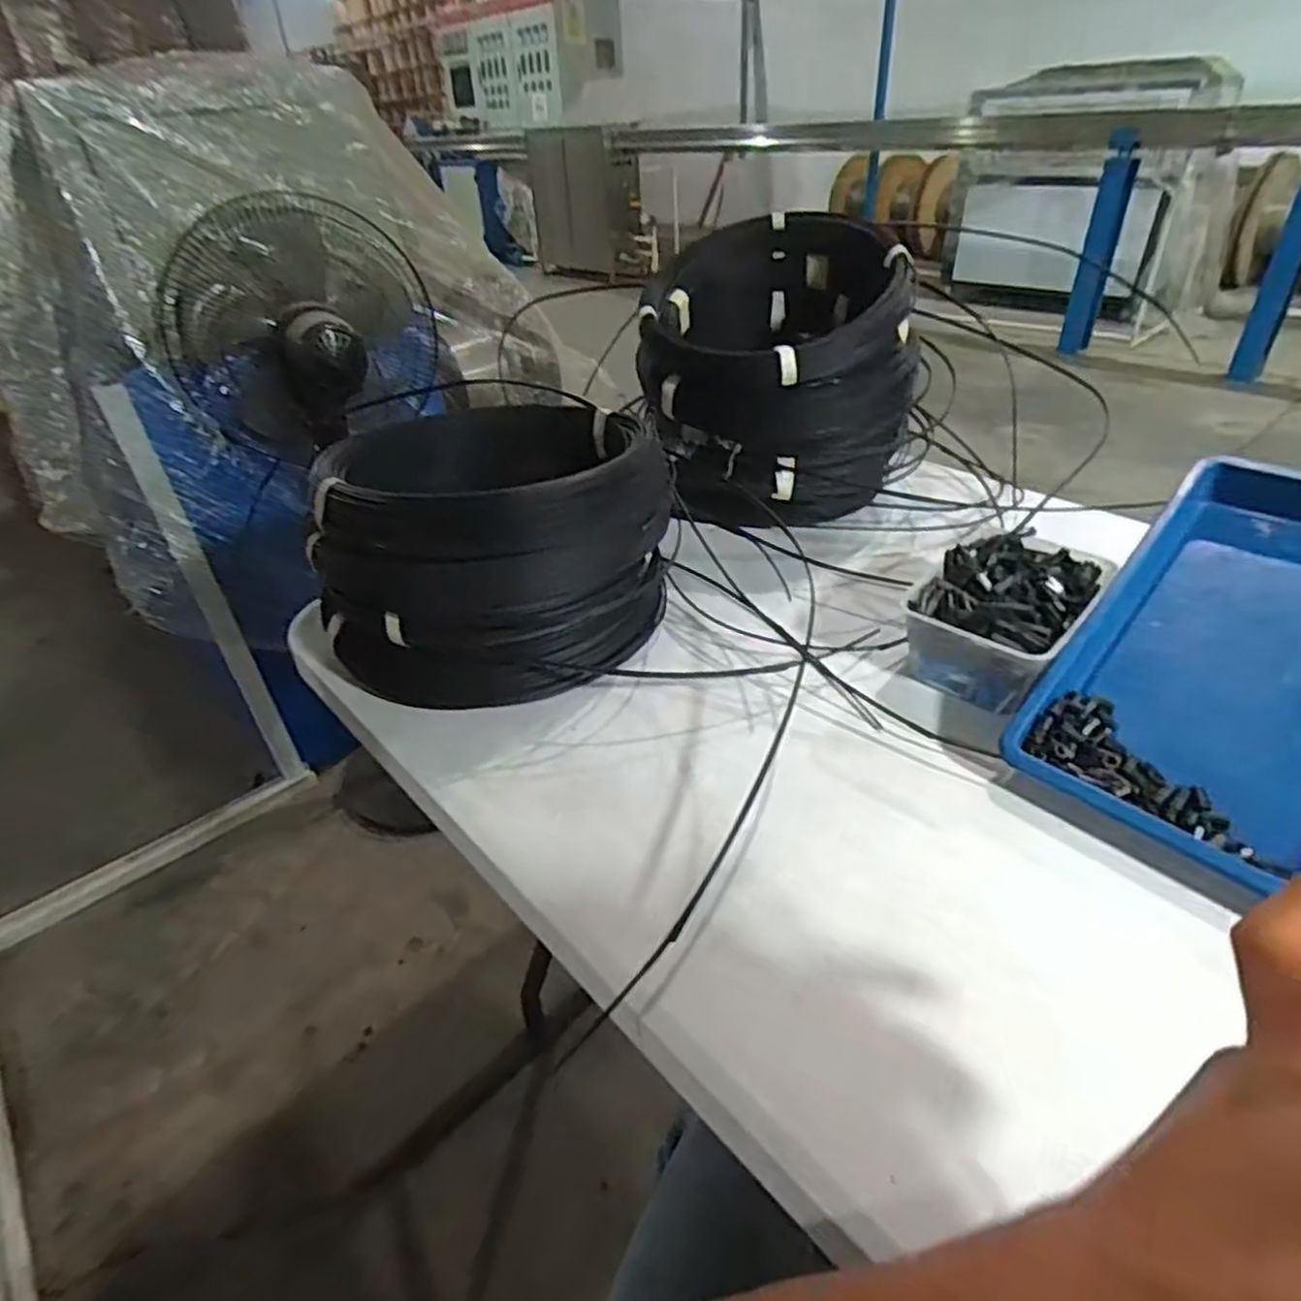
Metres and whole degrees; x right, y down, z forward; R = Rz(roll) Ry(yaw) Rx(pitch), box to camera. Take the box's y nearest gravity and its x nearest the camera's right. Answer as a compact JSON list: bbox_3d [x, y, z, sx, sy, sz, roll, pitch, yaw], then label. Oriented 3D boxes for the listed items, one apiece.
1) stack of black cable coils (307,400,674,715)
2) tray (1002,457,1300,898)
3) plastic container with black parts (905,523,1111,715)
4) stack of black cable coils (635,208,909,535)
[{"bbox_3d":[-0.140,-0.095,0.653,0.294,0.194,0.216,-15,37,-16],"label":"stack of black cable coils"},{"bbox_3d":[0.432,0.005,0.502,0.231,0.050,0.330,31,72,36],"label":"tray"},{"bbox_3d":[0.292,-0.030,0.621,0.119,0.078,0.168,23,44,32],"label":"plastic container with black parts"},{"bbox_3d":[0.139,-0.297,0.832,0.281,0.260,0.261,-6,36,-4],"label":"stack of black cable coils"}]

